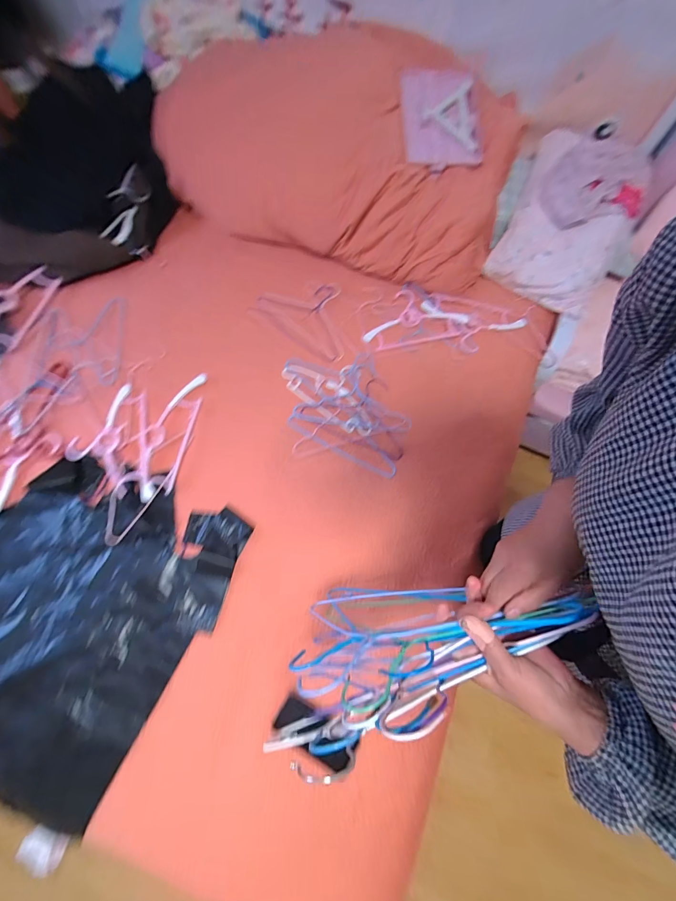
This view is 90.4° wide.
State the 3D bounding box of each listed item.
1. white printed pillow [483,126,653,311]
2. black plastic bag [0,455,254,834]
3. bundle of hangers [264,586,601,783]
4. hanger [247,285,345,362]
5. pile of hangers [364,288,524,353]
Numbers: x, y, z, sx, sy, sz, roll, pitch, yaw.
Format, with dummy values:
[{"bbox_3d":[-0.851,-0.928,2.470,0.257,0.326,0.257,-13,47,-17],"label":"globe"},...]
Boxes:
[{"bbox_3d":[0.640,-0.613,0.918,0.323,0.070,0.392,23,108,1],"label":"white printed pillow"},{"bbox_3d":[-0.528,0.305,0.666,0.494,0.024,0.577,26,72,7],"label":"black plastic bag"},{"bbox_3d":[0.083,0.220,0.410,0.296,0.289,0.099,-13,72,-7],"label":"bundle of hangers"},{"bbox_3d":[-0.081,-0.392,0.949,0.292,0.017,0.213,30,72,8],"label":"hanger"},{"bbox_3d":[0.303,-0.359,0.940,0.441,0.034,0.176,2,71,-2],"label":"pile of hangers"}]

